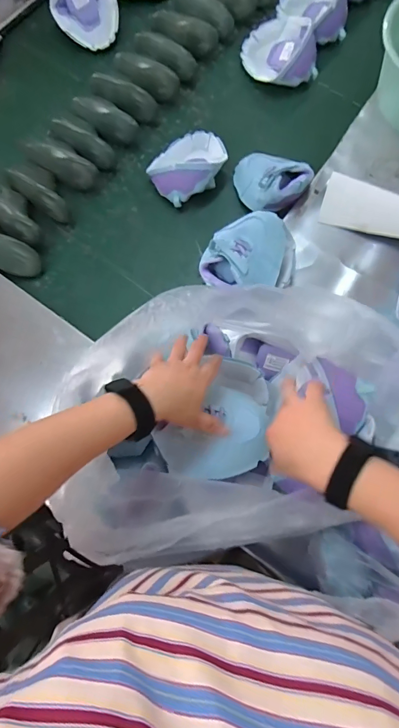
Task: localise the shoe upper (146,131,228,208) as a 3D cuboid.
[{"bbox_3d":[-0.022,-0.394,0.740,0.155,0.059,0.141,0,75,1],"label":"shoe upper"}]

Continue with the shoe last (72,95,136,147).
[{"bbox_3d":[-0.194,-0.503,0.778,0.144,0.047,0.069,43,80,11],"label":"shoe last"}]

